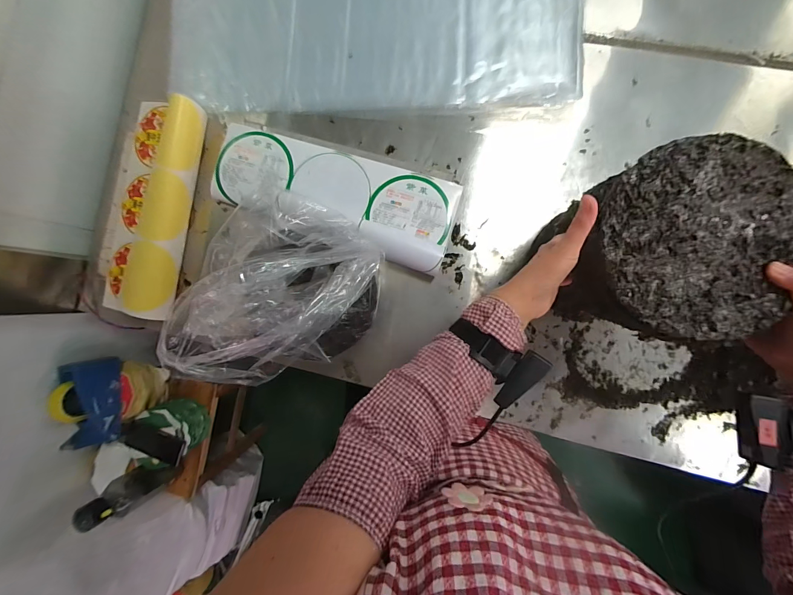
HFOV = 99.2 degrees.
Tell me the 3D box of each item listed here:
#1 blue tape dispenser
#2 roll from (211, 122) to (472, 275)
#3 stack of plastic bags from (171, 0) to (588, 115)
[{"bbox_3d":[-0.769,0.267,0.844,0.081,0.129,0.218,-2,89,6],"label":"blue tape dispenser"},{"bbox_3d":[-0.136,-0.215,0.707,0.526,0.059,0.187,18,94,8],"label":"roll"},{"bbox_3d":[-0.074,-0.578,0.719,0.887,0.021,0.369,5,90,6],"label":"stack of plastic bags"}]

